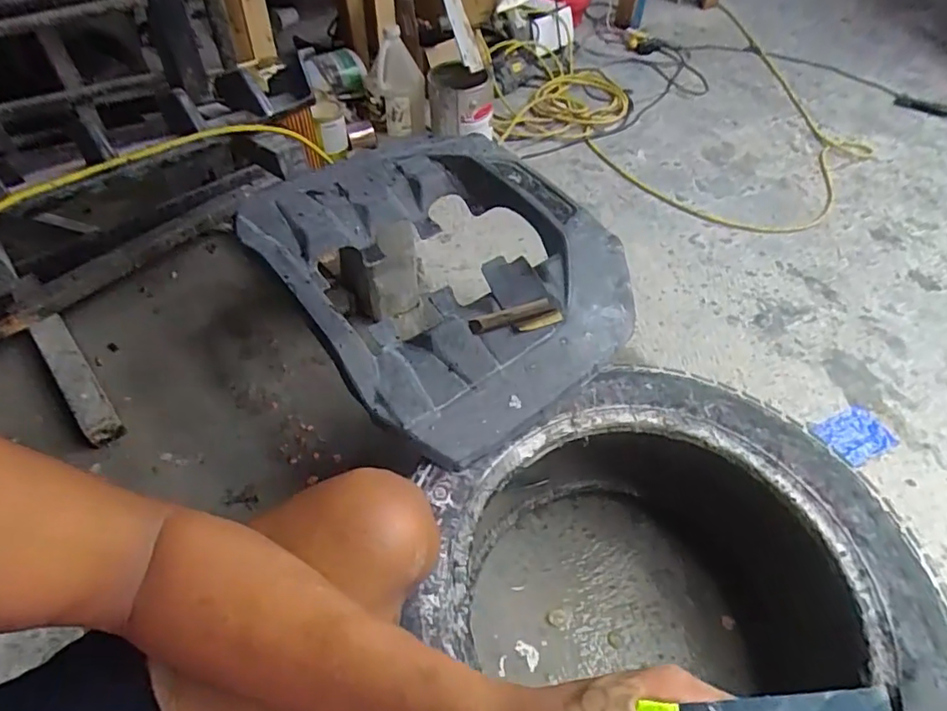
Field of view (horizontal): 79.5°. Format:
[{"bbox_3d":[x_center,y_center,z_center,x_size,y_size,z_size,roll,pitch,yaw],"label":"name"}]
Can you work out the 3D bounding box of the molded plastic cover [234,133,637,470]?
[{"bbox_3d":[-0.058,-0.148,0.829,0.433,0.090,0.563,-30,56,-25],"label":"molded plastic cover"}]

